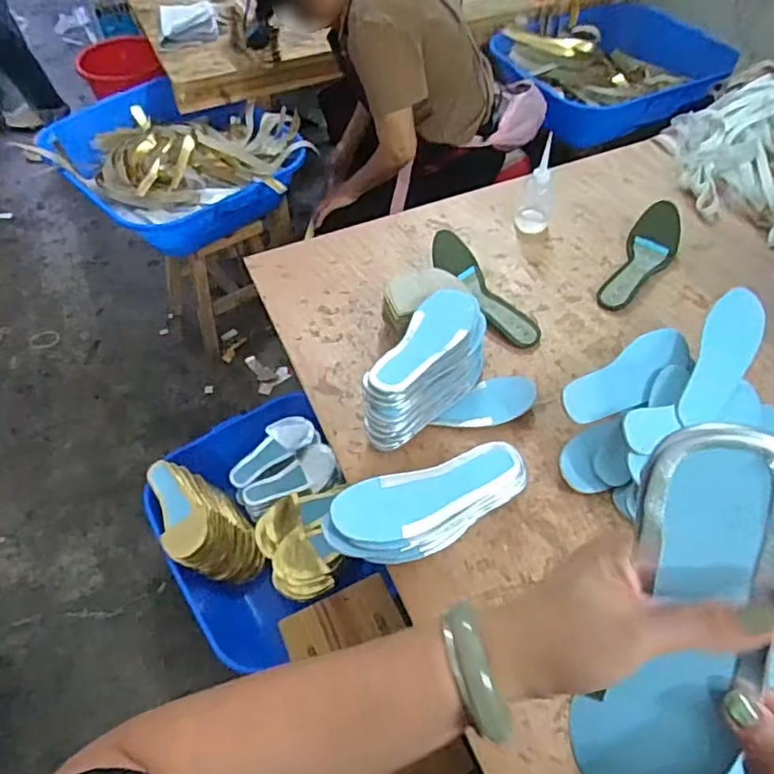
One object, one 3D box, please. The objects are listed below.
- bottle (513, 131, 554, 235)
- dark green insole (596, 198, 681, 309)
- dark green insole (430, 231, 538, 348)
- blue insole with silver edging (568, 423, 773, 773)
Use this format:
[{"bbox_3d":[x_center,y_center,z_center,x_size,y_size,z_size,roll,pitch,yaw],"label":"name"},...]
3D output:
[{"bbox_3d":[0.282,-0.370,1.147,0.063,0.163,0.053,10,53,7],"label":"bottle"},{"bbox_3d":[0.467,-0.236,1.113,0.090,0.052,0.268,25,57,18],"label":"dark green insole"},{"bbox_3d":[0.168,-0.171,1.063,0.090,0.062,0.256,-25,57,-17],"label":"dark green insole"},{"bbox_3d":[0.148,0.124,0.306,0.075,0.237,0.028,-1,28,-1],"label":"blue insole with silver edging"}]

